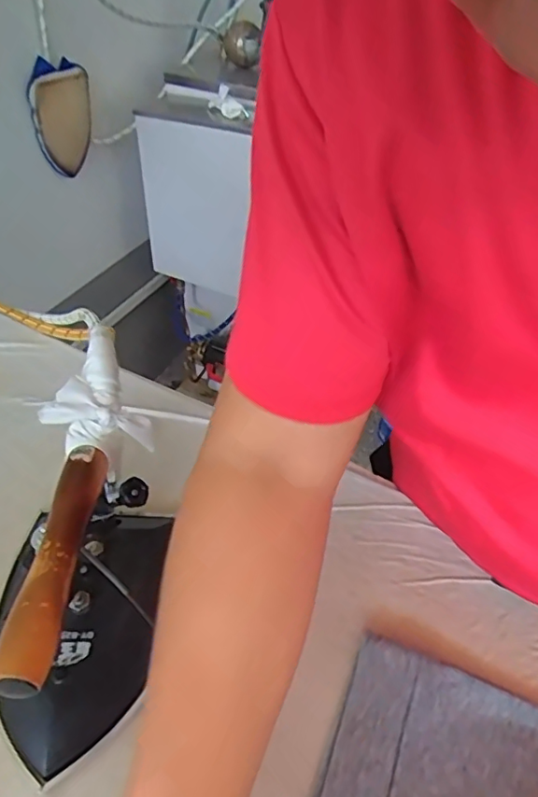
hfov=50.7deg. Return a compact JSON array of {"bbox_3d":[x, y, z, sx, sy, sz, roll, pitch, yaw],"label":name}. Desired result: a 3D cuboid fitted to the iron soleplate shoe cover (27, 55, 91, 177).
[{"bbox_3d":[-0.357,-0.481,0.983,0.023,0.179,0.120,30,42,21],"label":"iron soleplate shoe cover"}]

